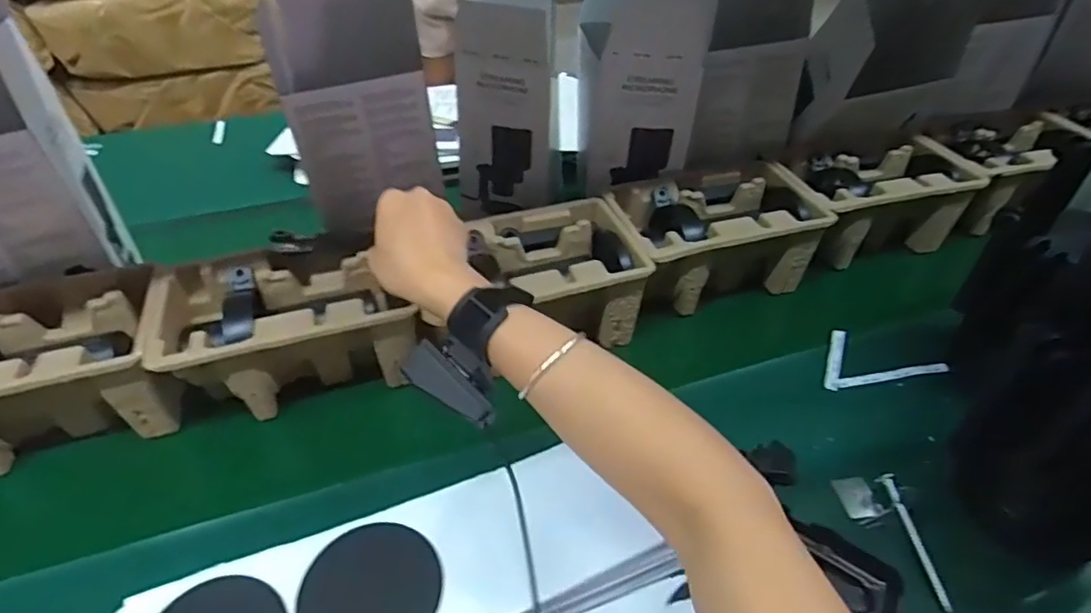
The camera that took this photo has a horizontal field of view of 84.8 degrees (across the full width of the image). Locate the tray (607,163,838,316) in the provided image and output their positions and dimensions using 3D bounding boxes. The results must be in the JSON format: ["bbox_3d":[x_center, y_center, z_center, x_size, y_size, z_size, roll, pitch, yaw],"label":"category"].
[{"bbox_3d":[0.195,-0.077,0.699,0.231,0.103,0.148,-12,42,-14],"label":"tray"}]

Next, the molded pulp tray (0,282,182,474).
[{"bbox_3d":[-0.460,0.065,0.537,0.228,0.101,0.134,-11,41,-12],"label":"molded pulp tray"}]

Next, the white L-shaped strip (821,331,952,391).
[{"bbox_3d":[0.348,0.067,0.609,0.110,0.007,0.092,17,43,19],"label":"white L-shaped strip"}]

